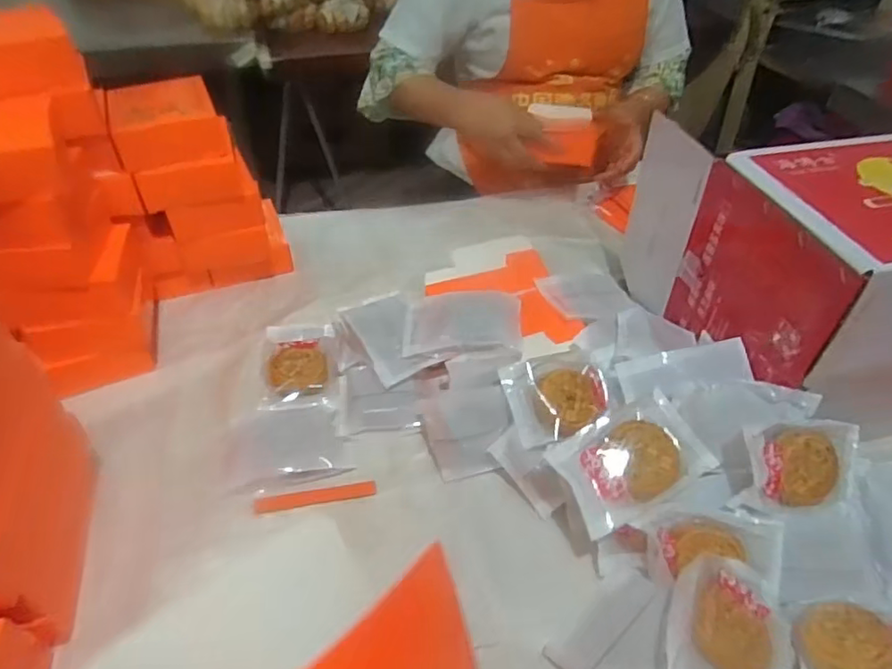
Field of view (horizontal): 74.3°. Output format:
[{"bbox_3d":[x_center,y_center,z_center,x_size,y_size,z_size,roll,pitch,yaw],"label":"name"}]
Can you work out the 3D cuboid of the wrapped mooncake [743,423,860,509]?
[{"bbox_3d":[0.321,0.119,0.532,0.119,0.074,0.017,0,-1,-16],"label":"wrapped mooncake"}]

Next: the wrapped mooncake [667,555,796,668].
[{"bbox_3d":[0.222,0.233,0.463,0.109,0.029,0.110,29,48,-7],"label":"wrapped mooncake"}]

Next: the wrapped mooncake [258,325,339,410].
[{"bbox_3d":[-0.172,0.031,0.693,0.083,0.019,0.128,-5,45,-7],"label":"wrapped mooncake"}]

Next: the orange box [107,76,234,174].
[{"bbox_3d":[-0.333,-0.254,0.696,0.119,0.061,0.114,-22,49,-23],"label":"orange box"}]

